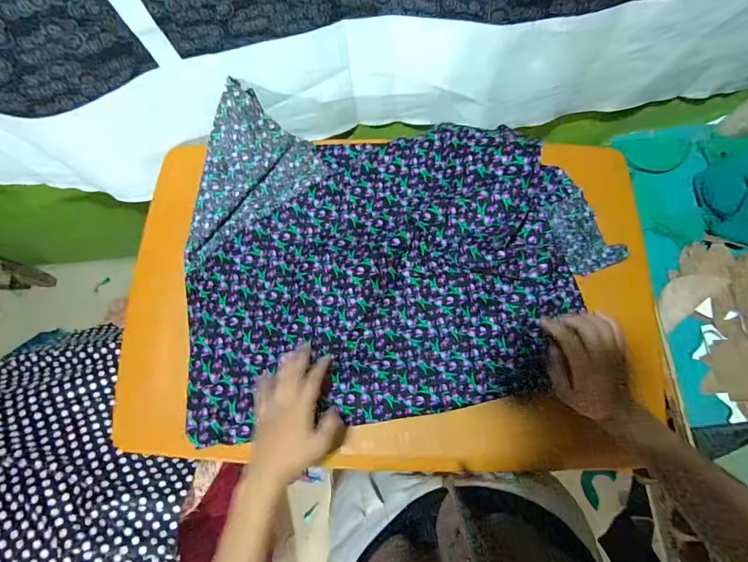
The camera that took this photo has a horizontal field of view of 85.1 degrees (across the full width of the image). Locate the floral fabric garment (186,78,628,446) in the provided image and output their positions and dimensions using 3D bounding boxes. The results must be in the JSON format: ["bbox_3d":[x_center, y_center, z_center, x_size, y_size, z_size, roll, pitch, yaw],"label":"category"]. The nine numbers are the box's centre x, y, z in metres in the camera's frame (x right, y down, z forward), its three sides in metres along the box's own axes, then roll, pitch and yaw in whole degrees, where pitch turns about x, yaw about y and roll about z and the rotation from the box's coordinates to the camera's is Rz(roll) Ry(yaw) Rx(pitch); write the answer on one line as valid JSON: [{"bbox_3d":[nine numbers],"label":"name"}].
[{"bbox_3d":[0.028,-0.053,0.554,0.568,0.093,0.441,-8,74,-1],"label":"floral fabric garment"}]

